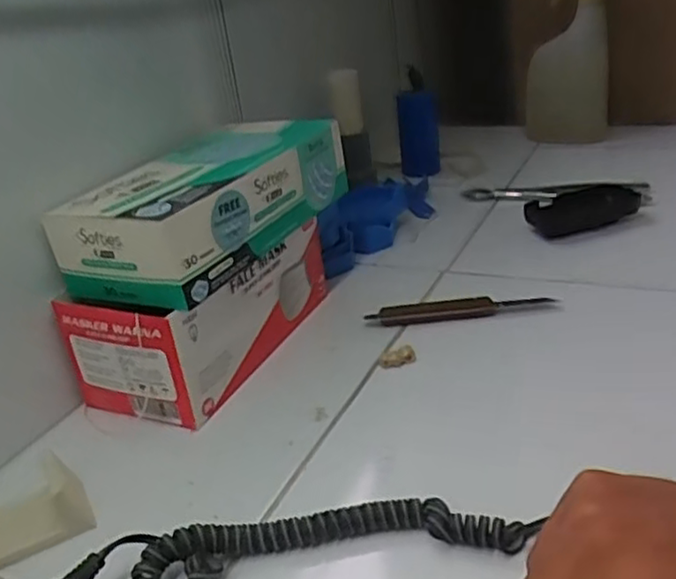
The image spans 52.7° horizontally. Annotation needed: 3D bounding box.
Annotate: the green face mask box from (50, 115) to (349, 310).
[{"bbox_3d":[-0.092,-0.066,0.504,0.114,0.062,0.209,7,30,28],"label":"green face mask box"}]

